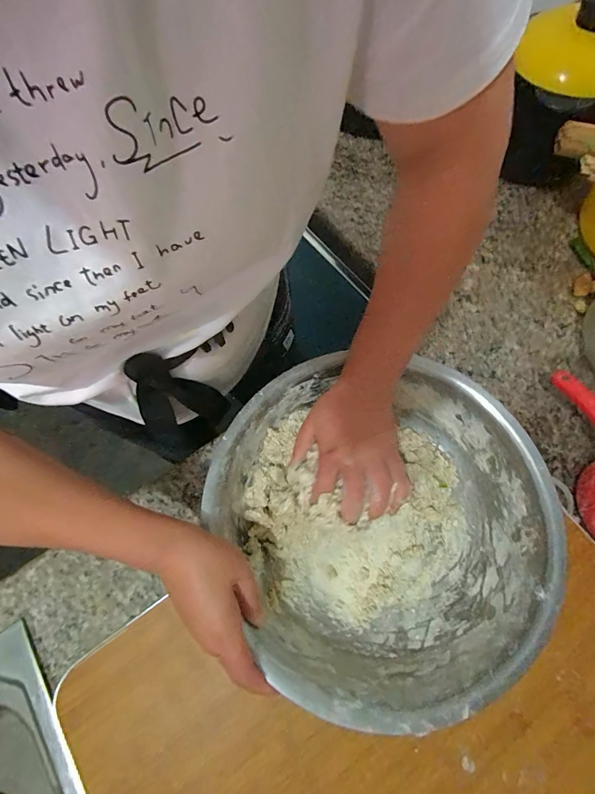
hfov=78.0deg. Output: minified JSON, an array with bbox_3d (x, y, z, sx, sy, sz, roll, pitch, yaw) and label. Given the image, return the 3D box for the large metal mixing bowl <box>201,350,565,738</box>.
[{"bbox_3d":[0.090,0.125,0.410,0.320,0.107,0.335,-1,68,2],"label":"large metal mixing bowl"}]

